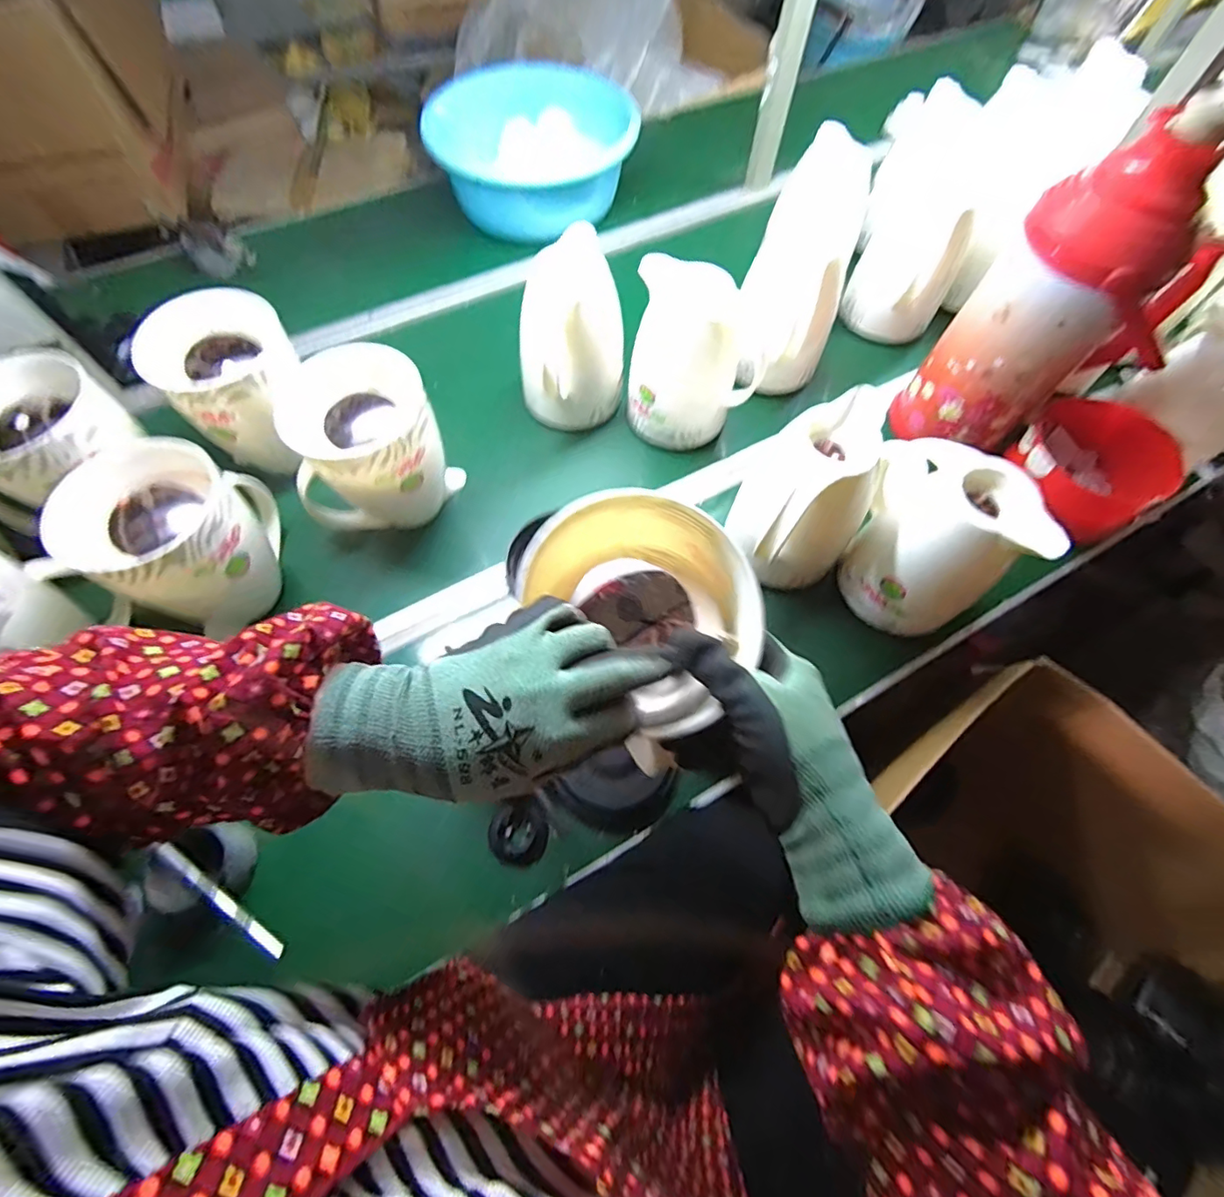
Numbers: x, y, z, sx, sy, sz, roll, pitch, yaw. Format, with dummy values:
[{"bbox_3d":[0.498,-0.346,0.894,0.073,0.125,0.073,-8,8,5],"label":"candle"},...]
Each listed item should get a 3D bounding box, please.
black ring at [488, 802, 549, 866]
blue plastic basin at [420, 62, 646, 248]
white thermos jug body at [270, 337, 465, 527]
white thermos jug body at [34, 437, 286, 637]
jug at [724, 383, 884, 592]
[{"bbox_3d":[-0.095,0.238,0.536,0.057,0.010,0.060,0,64,-1],"label":"black ring"},{"bbox_3d":[-0.132,-0.772,0.920,0.329,0.131,0.329,-6,65,-4],"label":"blue plastic basin"},{"bbox_3d":[-0.262,-0.160,0.598,0.135,0.186,0.136,8,64,3],"label":"white thermos jug body"},{"bbox_3d":[-0.404,-0.059,0.522,0.117,0.156,0.159,29,67,12],"label":"white thermos jug body"},{"bbox_3d":[0.218,-0.095,0.599,0.113,0.181,0.176,40,70,16],"label":"jug"}]

